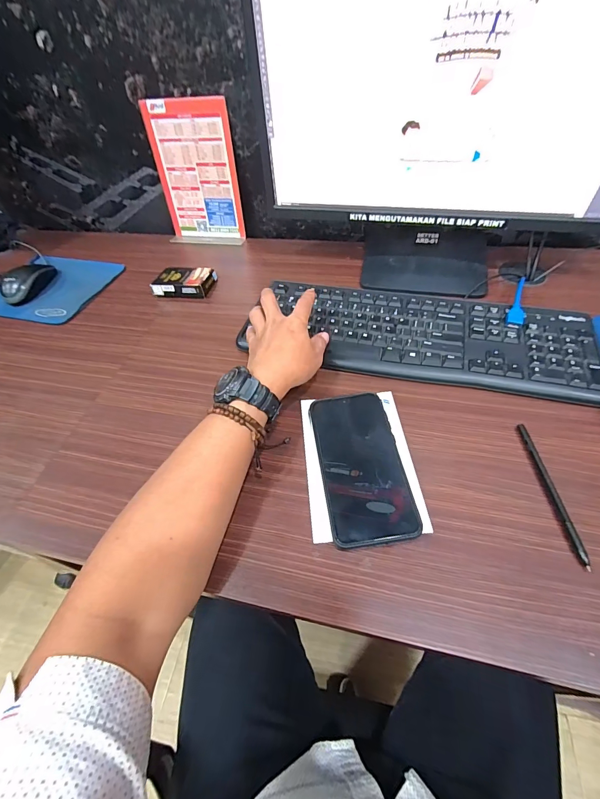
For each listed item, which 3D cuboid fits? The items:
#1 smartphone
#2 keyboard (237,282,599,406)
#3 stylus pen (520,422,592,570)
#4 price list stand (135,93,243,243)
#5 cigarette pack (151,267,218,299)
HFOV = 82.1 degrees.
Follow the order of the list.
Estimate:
[{"bbox_3d":[0.060,0.061,0.345,0.080,0.007,0.158,-7,52,-3],"label":"smartphone"},{"bbox_3d":[0.145,-0.086,0.455,0.421,0.021,0.152,14,54,16],"label":"keyboard"},{"bbox_3d":[0.233,0.082,0.321,0.006,0.007,0.138,-3,52,3],"label":"stylus pen"},{"bbox_3d":[-0.187,-0.398,0.620,0.151,0.205,0.047,7,53,10],"label":"price list stand"},{"bbox_3d":[-0.190,-0.198,0.579,0.091,0.025,0.067,4,52,9],"label":"cigarette pack"}]

